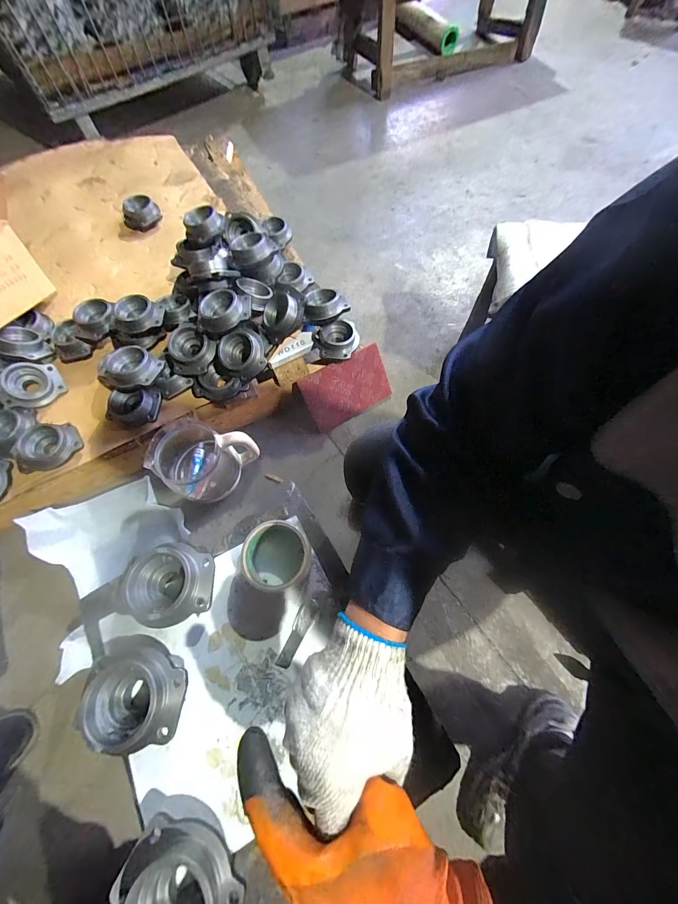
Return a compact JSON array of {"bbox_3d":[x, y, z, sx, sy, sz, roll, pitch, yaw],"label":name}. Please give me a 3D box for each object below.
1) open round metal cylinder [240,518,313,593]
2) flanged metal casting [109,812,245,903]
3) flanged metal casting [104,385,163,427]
[{"bbox_3d":[-0.085,0.143,0.458,0.085,0.052,0.088,-1,67,1],"label":"open round metal cylinder"},{"bbox_3d":[-0.156,0.434,0.330,0.121,0.051,0.089,21,69,10],"label":"flanged metal casting"},{"bbox_3d":[-0.447,-0.100,0.728,0.108,0.041,0.070,-6,67,-1],"label":"flanged metal casting"}]

